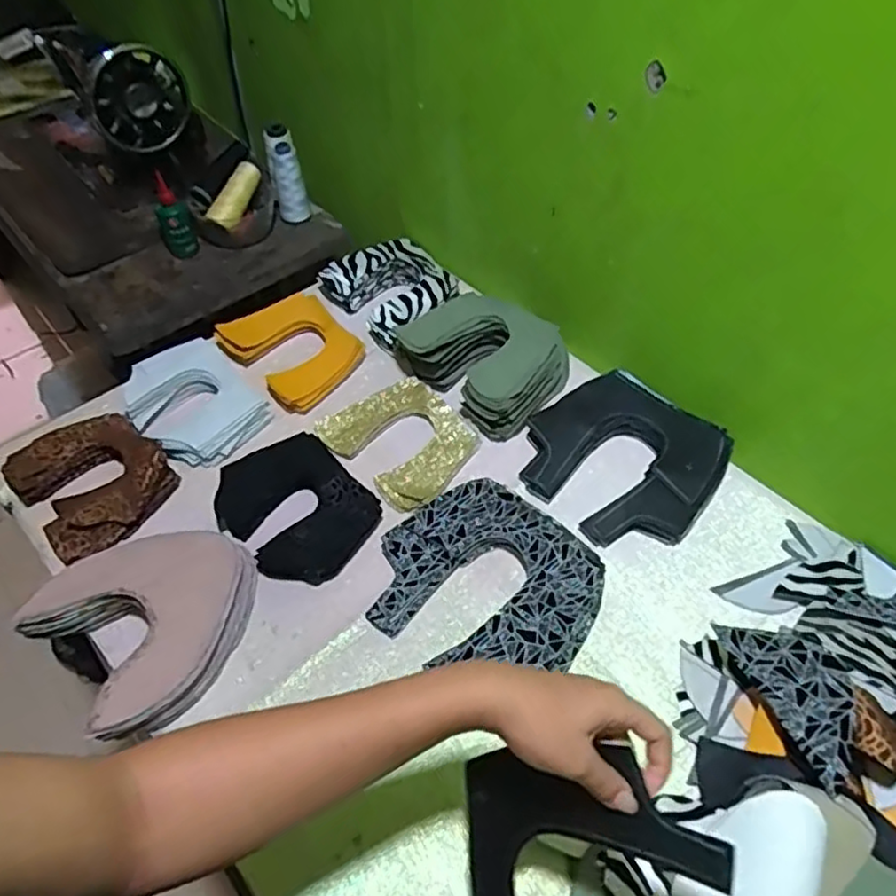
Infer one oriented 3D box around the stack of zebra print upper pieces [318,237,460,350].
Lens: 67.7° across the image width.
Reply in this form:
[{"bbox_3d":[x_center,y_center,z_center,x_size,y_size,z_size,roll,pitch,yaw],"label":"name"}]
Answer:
[{"bbox_3d":[-0.069,-0.198,0.866,0.143,0.055,0.150,-27,56,-19],"label":"stack of zebra print upper pieces"}]

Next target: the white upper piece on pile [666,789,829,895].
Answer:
[{"bbox_3d":[0.194,0.307,0.433,0.084,0.042,0.166,33,77,24],"label":"white upper piece on pile"}]

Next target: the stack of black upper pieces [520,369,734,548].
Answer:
[{"bbox_3d":[0.181,0.009,0.707,0.199,0.032,0.187,36,60,25],"label":"stack of black upper pieces"}]

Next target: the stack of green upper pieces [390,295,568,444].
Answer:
[{"bbox_3d":[0.043,-0.116,0.782,0.189,0.061,0.160,35,60,25],"label":"stack of green upper pieces"}]

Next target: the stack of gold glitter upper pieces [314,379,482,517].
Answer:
[{"bbox_3d":[-0.050,-0.012,0.739,0.131,0.016,0.160,-36,60,-25],"label":"stack of gold glitter upper pieces"}]

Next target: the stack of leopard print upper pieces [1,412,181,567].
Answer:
[{"bbox_3d":[-0.370,0.032,0.699,0.131,0.035,0.154,-38,61,-26],"label":"stack of leopard print upper pieces"}]

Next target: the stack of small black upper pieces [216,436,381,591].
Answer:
[{"bbox_3d":[-0.156,0.059,0.682,0.164,0.031,0.130,37,61,26],"label":"stack of small black upper pieces"}]

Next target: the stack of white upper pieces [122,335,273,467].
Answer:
[{"bbox_3d":[-0.288,-0.053,0.756,0.125,0.029,0.157,-36,60,-25],"label":"stack of white upper pieces"}]

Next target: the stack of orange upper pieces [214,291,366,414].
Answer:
[{"bbox_3d":[-0.187,-0.123,0.818,0.162,0.035,0.128,38,61,26],"label":"stack of orange upper pieces"}]

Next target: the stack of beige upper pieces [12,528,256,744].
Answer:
[{"bbox_3d":[-0.253,0.149,0.590,0.172,0.052,0.172,-37,60,-25],"label":"stack of beige upper pieces"}]

